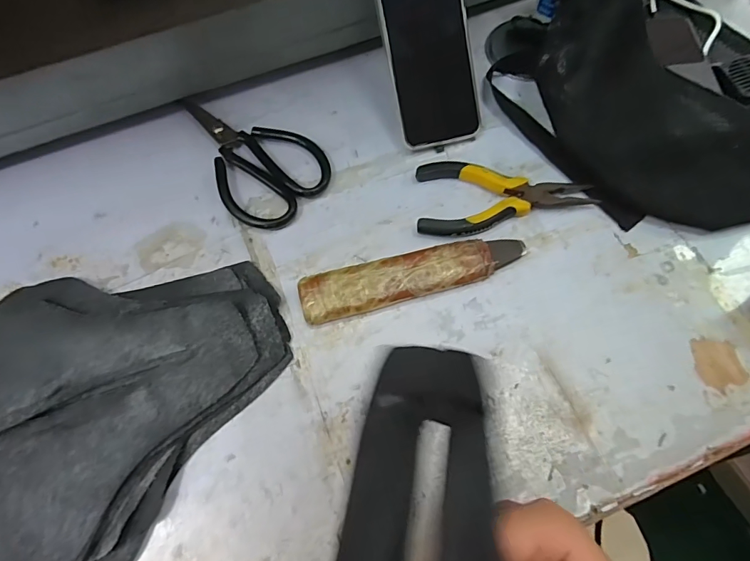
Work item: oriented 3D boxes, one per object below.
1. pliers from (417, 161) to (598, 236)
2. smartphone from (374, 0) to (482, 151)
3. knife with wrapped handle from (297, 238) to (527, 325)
[{"bbox_3d":[0.114,-0.070,0.392,0.149,0.021,0.067,1,70,1],"label":"pliers"},{"bbox_3d":[0.049,-0.207,0.393,0.076,0.011,0.163,-15,106,-5],"label":"smartphone"},{"bbox_3d":[0.032,-0.005,0.364,0.186,0.013,0.039,-14,71,-5],"label":"knife with wrapped handle"}]

